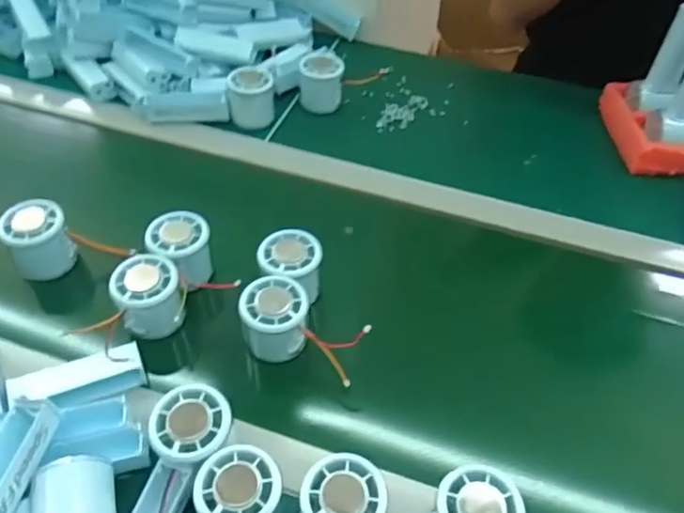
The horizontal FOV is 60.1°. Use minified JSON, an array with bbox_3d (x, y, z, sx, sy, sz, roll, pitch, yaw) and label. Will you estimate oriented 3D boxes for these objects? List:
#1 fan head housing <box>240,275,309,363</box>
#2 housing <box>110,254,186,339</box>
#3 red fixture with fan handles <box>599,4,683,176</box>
[{"bbox_3d":[-0.059,0.059,0.521,0.056,0.061,0.055,2,48,-2],"label":"fan head housing"},{"bbox_3d":[-0.175,0.036,0.538,0.057,0.065,0.054,2,48,-2],"label":"housing"},{"bbox_3d":[0.402,-0.204,0.713,0.094,0.158,0.147,0,48,-3],"label":"red fixture with fan handles"}]

